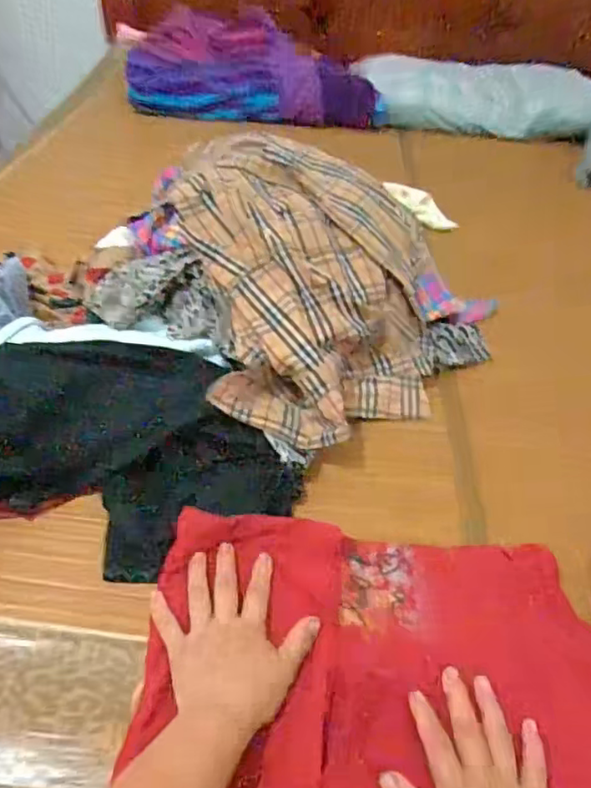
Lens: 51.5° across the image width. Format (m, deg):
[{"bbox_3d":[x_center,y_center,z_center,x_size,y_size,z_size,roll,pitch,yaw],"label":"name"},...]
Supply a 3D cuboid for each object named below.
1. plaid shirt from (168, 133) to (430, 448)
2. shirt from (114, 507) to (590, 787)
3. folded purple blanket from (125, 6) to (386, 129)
[{"bbox_3d":[0.011,-0.135,0.759,0.304,0.205,0.397,5,40,2],"label":"plaid shirt"},{"bbox_3d":[0.066,0.240,0.510,0.379,0.058,0.273,3,44,5],"label":"shirt"},{"bbox_3d":[-0.102,-0.882,1.671,0.680,0.235,0.217,1,42,-15],"label":"folded purple blanket"}]

